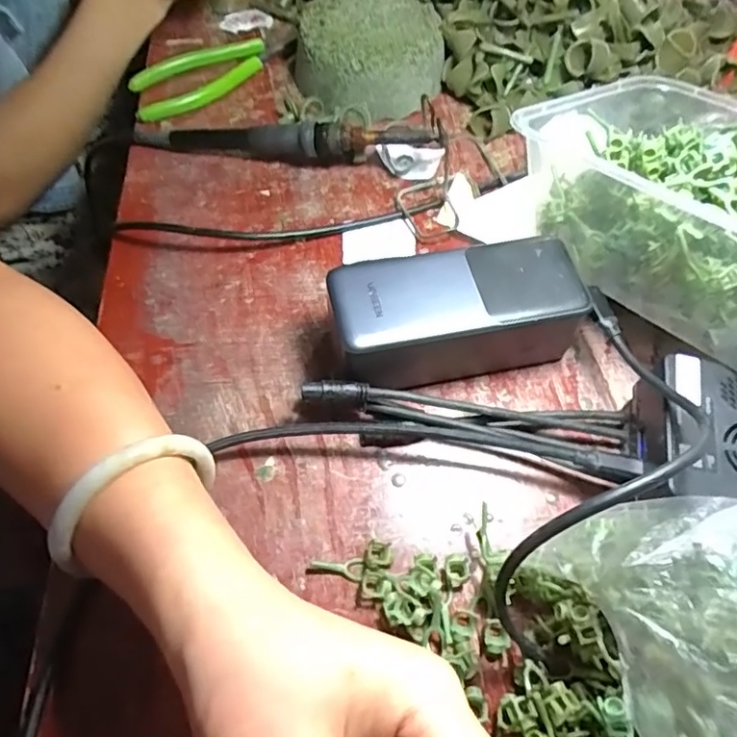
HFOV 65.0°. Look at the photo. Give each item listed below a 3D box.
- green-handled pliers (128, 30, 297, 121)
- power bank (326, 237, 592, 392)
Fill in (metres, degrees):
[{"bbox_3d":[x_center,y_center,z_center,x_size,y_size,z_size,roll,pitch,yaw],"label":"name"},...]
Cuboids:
[{"bbox_3d":[-0.111,-0.225,0.431,0.137,0.010,0.054,-27,65,-15],"label":"green-handled pliers"},{"bbox_3d":[0.046,-0.028,0.312,0.125,0.054,0.055,-11,62,-7],"label":"power bank"}]

